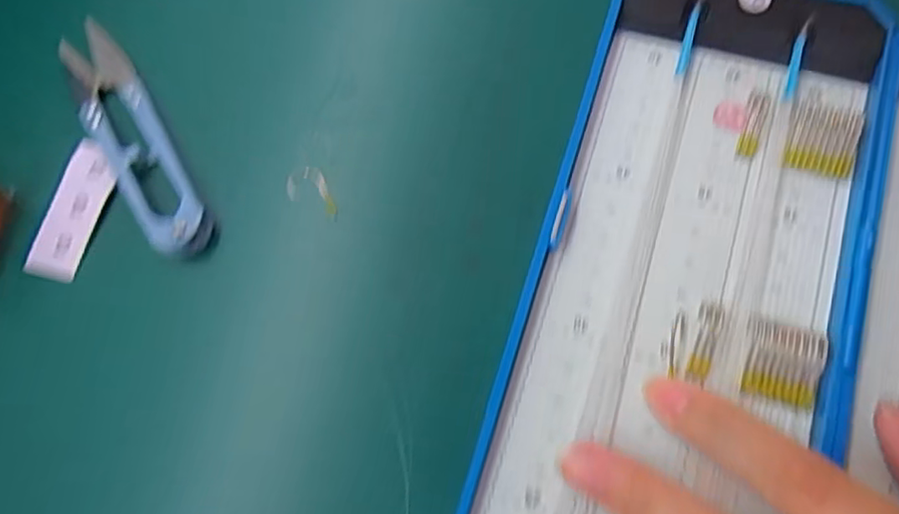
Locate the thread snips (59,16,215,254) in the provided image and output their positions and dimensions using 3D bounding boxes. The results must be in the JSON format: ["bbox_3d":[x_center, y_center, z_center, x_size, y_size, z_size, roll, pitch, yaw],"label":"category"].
[{"bbox_3d":[-0.111,-0.043,0.215,0.024,0.010,0.105,-32,73,-8],"label":"thread snips"}]

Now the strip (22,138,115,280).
[{"bbox_3d":[-0.127,-0.016,0.214,0.017,0.004,0.048,16,79,-6],"label":"strip"}]

